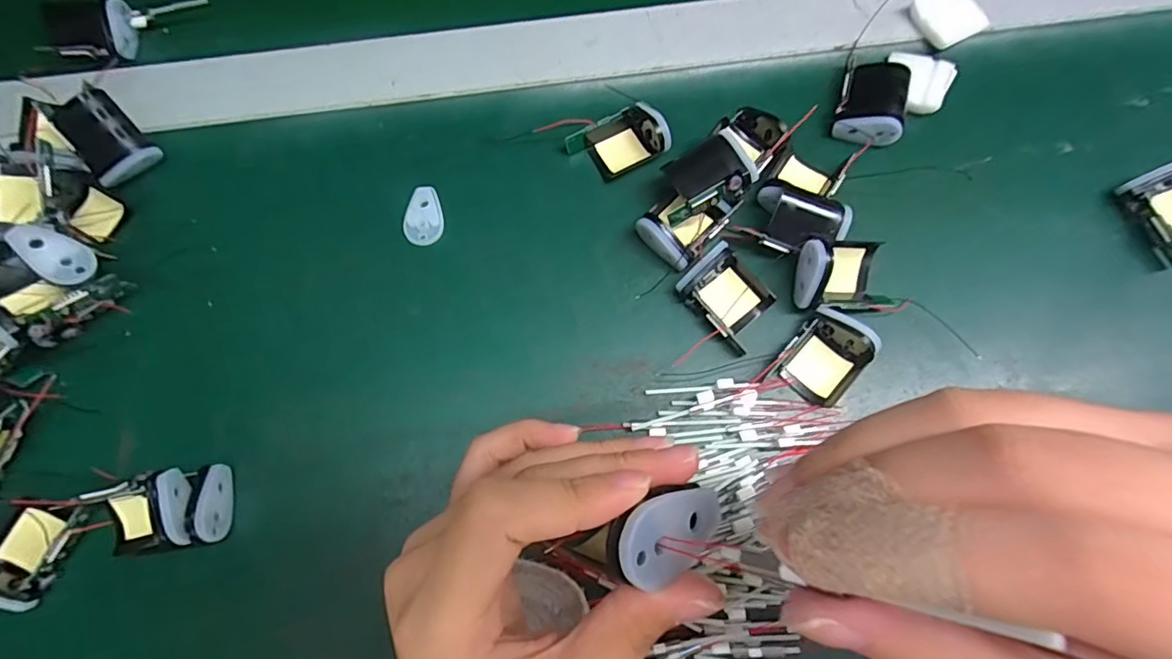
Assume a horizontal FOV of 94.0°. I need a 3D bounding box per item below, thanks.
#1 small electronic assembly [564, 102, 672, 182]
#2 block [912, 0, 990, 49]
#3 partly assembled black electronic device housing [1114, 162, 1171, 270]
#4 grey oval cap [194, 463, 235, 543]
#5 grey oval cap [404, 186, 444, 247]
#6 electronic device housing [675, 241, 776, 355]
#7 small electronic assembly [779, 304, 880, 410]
[{"bbox_3d":[0.019,-0.108,0.314,0.049,0.021,0.034,-29,77,-7],"label":"small electronic assembly"},{"bbox_3d":[0.223,-0.193,0.332,0.034,0.009,0.034,-25,76,-6],"label":"block"},{"bbox_3d":[0.326,-0.065,0.301,0.038,0.022,0.050,-25,76,-6],"label":"partly assembled black electronic device housing"},{"bbox_3d":[-0.180,0.084,0.267,0.005,0.017,0.036,-19,62,20],"label":"grey oval cap"},{"bbox_3d":[-0.094,-0.066,0.314,0.021,0.004,0.035,-11,75,-3],"label":"grey oval cap"},{"bbox_3d":[0.077,-0.018,0.291,0.037,0.019,0.048,-39,78,-9],"label":"electronic device housing"},{"bbox_3d":[0.126,0.012,0.282,0.035,0.022,0.048,36,78,9],"label":"small electronic assembly"}]

